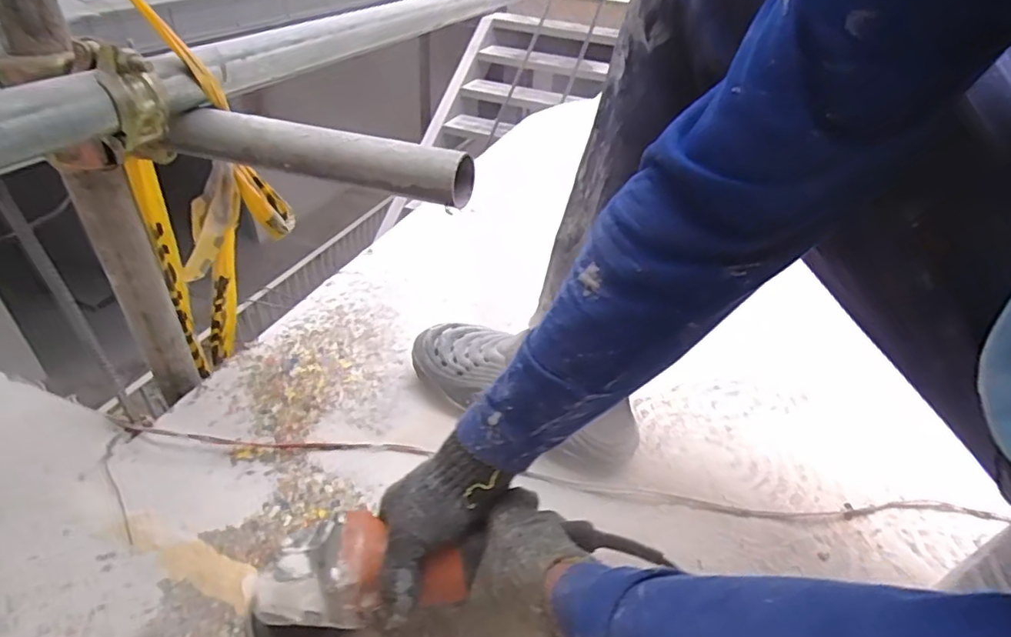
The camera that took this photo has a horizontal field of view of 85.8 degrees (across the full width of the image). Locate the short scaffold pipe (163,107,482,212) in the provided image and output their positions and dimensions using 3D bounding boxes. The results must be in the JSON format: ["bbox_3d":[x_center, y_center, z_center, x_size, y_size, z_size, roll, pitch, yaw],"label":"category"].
[{"bbox_3d":[-0.171,-0.150,0.490,0.292,0.041,0.041,12,37,11],"label":"short scaffold pipe"}]

